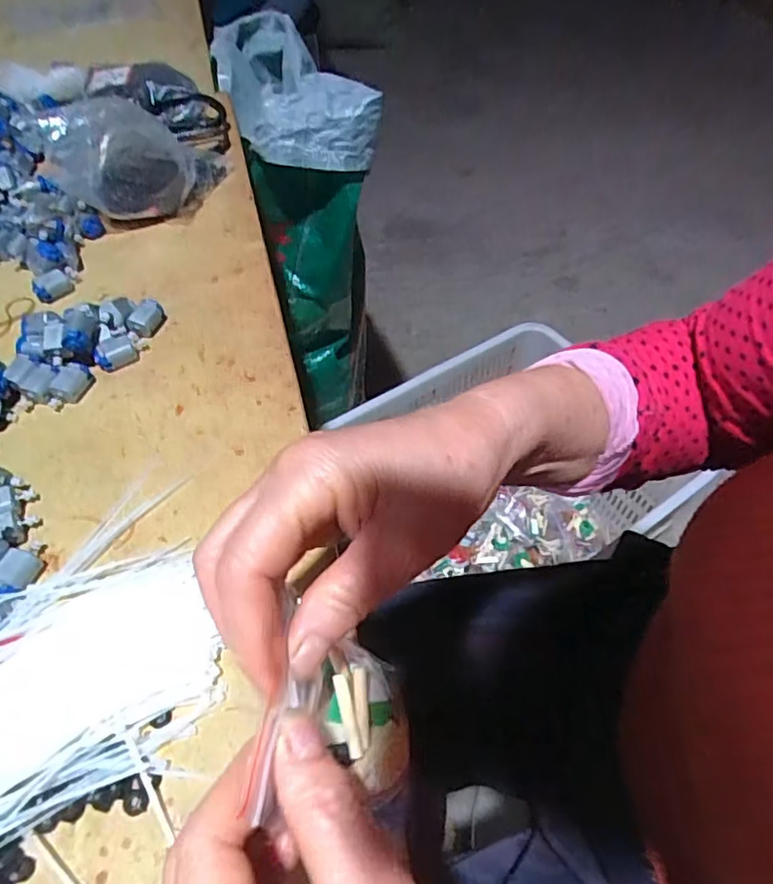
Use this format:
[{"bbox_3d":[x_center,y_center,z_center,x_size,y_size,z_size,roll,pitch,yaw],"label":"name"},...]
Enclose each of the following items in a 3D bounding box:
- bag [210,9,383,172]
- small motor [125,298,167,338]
[{"bbox_3d":[-0.123,-0.438,0.738,0.144,0.063,0.299,-19,54,-16],"label":"bag"},{"bbox_3d":[-0.185,-0.094,0.454,0.018,0.018,0.029,17,53,12],"label":"small motor"}]

